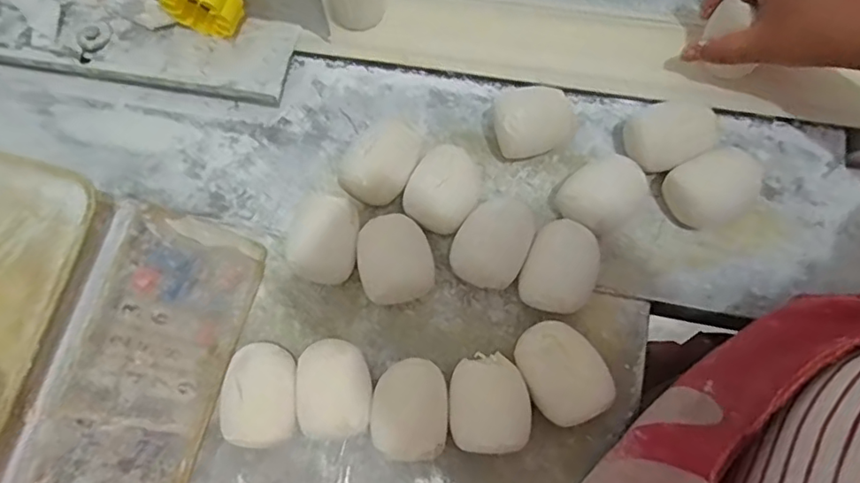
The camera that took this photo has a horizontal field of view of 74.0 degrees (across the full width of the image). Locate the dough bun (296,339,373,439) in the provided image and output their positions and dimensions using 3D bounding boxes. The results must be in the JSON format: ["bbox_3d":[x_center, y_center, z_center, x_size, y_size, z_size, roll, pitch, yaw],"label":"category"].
[{"bbox_3d":[-0.063,0.101,0.385,0.049,0.037,0.064,-9,73,-2],"label":"dough bun"}]

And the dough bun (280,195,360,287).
[{"bbox_3d":[-0.074,-0.001,0.410,0.043,0.051,0.059,8,74,4],"label":"dough bun"}]

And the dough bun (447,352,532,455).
[{"bbox_3d":[0.039,0.108,0.379,0.053,0.043,0.064,-1,74,2],"label":"dough bun"}]

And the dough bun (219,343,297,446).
[{"bbox_3d":[-0.111,0.102,0.384,0.047,0.044,0.063,-6,73,-2],"label":"dough bun"}]

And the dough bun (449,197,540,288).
[{"bbox_3d":[0.046,0.002,0.410,0.048,0.039,0.065,28,76,10],"label":"dough bun"}]

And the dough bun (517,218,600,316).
[{"bbox_3d":[0.094,0.020,0.410,0.050,0.035,0.063,25,76,9],"label":"dough bun"}]

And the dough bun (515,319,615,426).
[{"bbox_3d":[0.089,0.088,0.389,0.050,0.044,0.067,-26,75,-6],"label":"dough bun"}]

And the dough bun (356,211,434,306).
[{"bbox_3d":[-0.025,0.015,0.410,0.053,0.037,0.062,-16,74,-3],"label":"dough bun"}]

